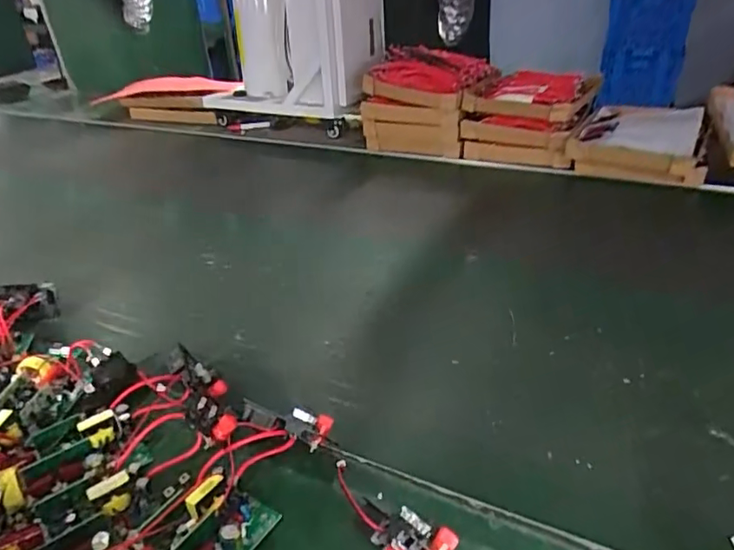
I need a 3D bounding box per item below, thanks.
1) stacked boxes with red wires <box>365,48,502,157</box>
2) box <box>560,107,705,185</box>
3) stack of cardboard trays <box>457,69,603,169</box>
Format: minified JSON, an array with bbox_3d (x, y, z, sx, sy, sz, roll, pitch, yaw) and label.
[{"bbox_3d":[0.123,-0.368,1.184,0.231,0.189,0.207,12,35,24],"label":"stacked boxes with red wires"},{"bbox_3d":[0.533,-0.257,1.064,0.228,0.073,0.292,15,37,28],"label":"box"},{"bbox_3d":[0.341,-0.322,1.143,0.218,0.137,0.252,14,36,27],"label":"stack of cardboard trays"}]

